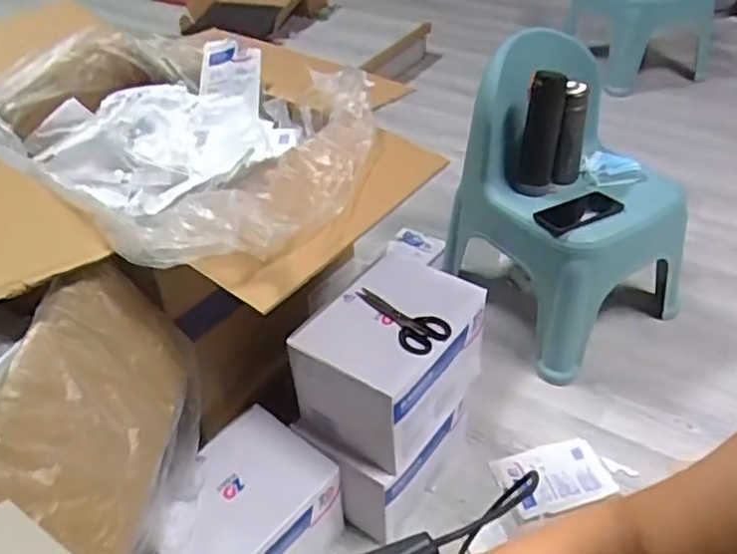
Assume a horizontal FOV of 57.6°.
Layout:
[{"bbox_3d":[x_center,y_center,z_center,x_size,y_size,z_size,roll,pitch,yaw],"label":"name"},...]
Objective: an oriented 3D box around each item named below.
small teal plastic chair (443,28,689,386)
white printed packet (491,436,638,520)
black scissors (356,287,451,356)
[{"bbox_3d":[0.409,-0.161,1.398,0.378,0.506,0.454,-21,44,-20],"label":"small teal plastic chair"},{"bbox_3d":[0.355,0.360,1.224,0.238,0.019,0.130,-9,36,-17],"label":"white printed packet"},{"bbox_3d":[0.046,0.057,1.020,0.069,0.013,0.168,-29,47,-27],"label":"black scissors"}]

